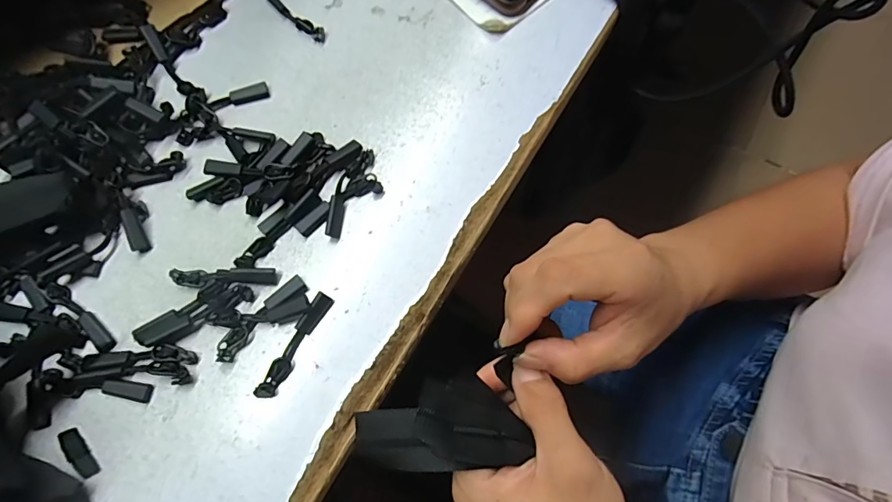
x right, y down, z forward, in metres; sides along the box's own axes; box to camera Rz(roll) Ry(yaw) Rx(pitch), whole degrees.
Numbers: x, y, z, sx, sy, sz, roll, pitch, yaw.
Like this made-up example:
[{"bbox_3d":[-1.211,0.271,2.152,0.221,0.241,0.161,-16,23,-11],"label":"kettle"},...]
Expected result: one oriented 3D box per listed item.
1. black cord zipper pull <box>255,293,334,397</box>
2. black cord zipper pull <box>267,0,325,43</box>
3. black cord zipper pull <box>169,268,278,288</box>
[{"bbox_3d":[-0.081,0.050,0.239,0.010,0.007,0.061,30,76,7],"label":"black cord zipper pull"},{"bbox_3d":[-0.105,-0.160,0.302,0.059,0.004,0.010,38,77,9],"label":"black cord zipper pull"},{"bbox_3d":[-0.125,0.014,0.249,0.058,0.008,0.010,-1,74,-1],"label":"black cord zipper pull"}]

